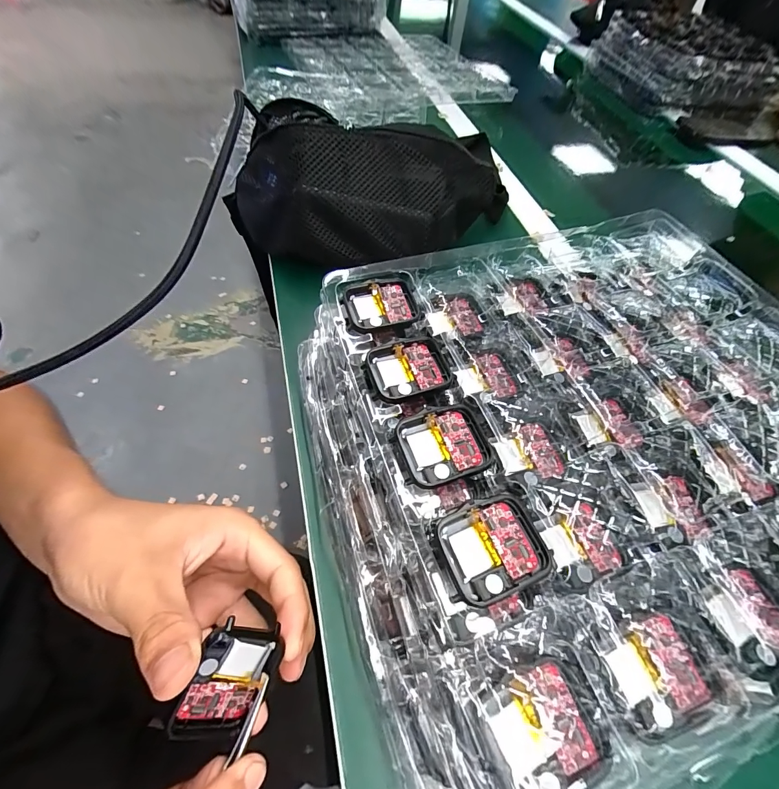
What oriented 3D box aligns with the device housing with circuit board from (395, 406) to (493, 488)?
[{"bbox_3d":[0.028,0.025,0.182,0.044,0.005,0.037,-13,61,-11],"label":"device housing with circuit board"}]

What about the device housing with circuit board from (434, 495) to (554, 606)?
[{"bbox_3d":[0.045,0.068,0.160,0.044,0.010,0.038,-10,60,-9],"label":"device housing with circuit board"}]

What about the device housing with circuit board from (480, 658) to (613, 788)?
[{"bbox_3d":[0.058,0.122,0.133,0.039,0.006,0.036,-17,61,-13],"label":"device housing with circuit board"}]

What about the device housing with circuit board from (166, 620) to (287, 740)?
[{"bbox_3d":[-0.069,0.125,0.157,0.035,0.006,0.046,28,82,-33],"label":"device housing with circuit board"}]

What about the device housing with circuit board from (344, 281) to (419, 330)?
[{"bbox_3d":[-0.004,-0.056,0.232,0.045,0.009,0.038,-10,59,-11],"label":"device housing with circuit board"}]

